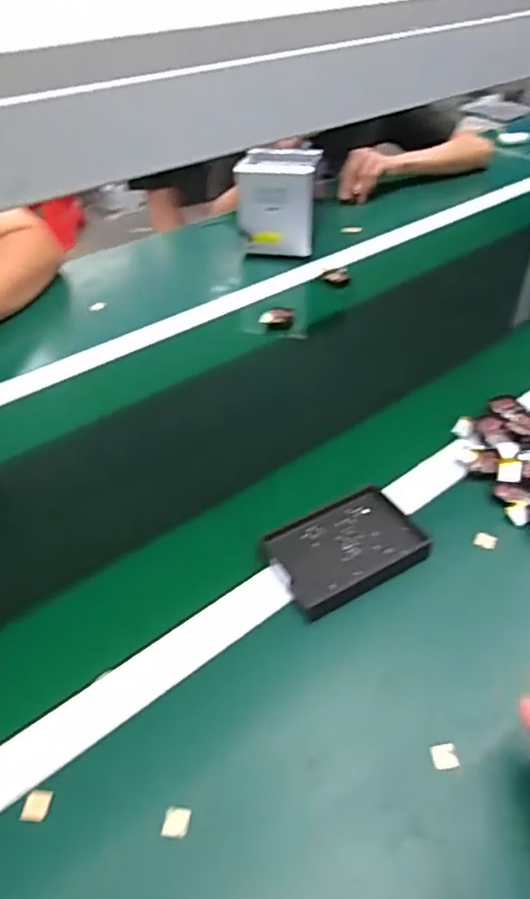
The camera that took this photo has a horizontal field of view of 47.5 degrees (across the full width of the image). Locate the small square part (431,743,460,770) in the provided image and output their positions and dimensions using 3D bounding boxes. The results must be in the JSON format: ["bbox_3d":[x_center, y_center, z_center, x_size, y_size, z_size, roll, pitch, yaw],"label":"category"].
[{"bbox_3d":[0.131,0.223,0.437,0.018,0.004,0.017,-9,42,-5],"label":"small square part"}]

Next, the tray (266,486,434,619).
[{"bbox_3d":[0.077,0.091,0.570,0.140,0.019,0.095,-21,46,-21],"label":"tray"}]

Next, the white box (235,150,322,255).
[{"bbox_3d":[0.027,-0.425,1.035,0.129,0.138,0.105,7,43,9],"label":"white box"}]

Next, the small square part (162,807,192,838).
[{"bbox_3d":[-0.060,0.253,0.408,0.018,0.004,0.016,3,42,5],"label":"small square part"}]

